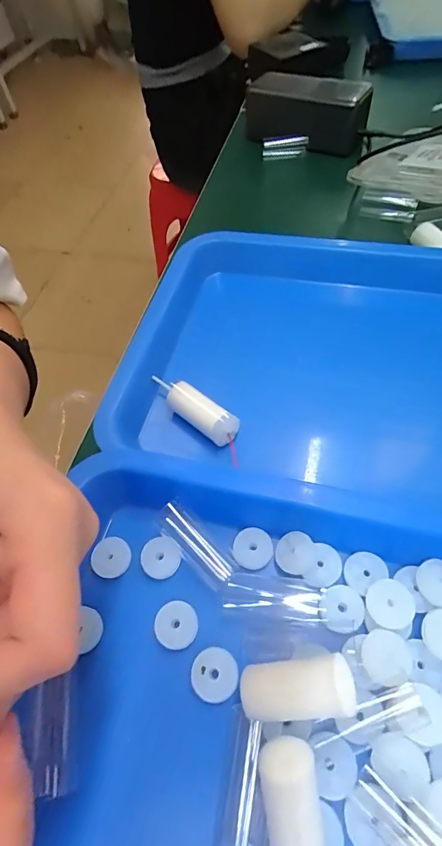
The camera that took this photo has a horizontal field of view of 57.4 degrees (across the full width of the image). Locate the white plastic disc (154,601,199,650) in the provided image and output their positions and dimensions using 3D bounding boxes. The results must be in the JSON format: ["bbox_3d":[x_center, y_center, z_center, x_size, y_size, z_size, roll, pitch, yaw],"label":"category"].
[{"bbox_3d":[-0.022,0.099,0.198,0.020,0.005,0.020,-3,57,4],"label":"white plastic disc"}]

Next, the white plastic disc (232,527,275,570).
[{"bbox_3d":[0.017,0.066,0.213,0.020,0.004,0.020,0,71,1],"label":"white plastic disc"}]

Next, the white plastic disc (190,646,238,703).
[{"bbox_3d":[-0.003,0.115,0.185,0.021,0.004,0.021,-3,57,4],"label":"white plastic disc"}]

